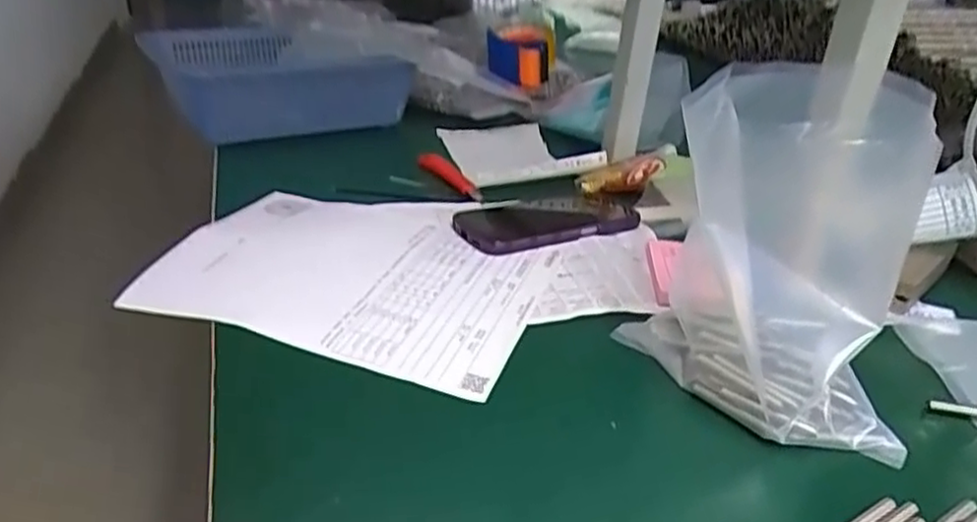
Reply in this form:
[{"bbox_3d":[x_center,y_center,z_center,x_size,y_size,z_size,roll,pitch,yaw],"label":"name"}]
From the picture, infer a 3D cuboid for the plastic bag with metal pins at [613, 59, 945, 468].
[{"bbox_3d":[0.217,-0.018,0.468,0.163,0.190,0.197,25,34,31],"label":"plastic bag with metal pins"}]

